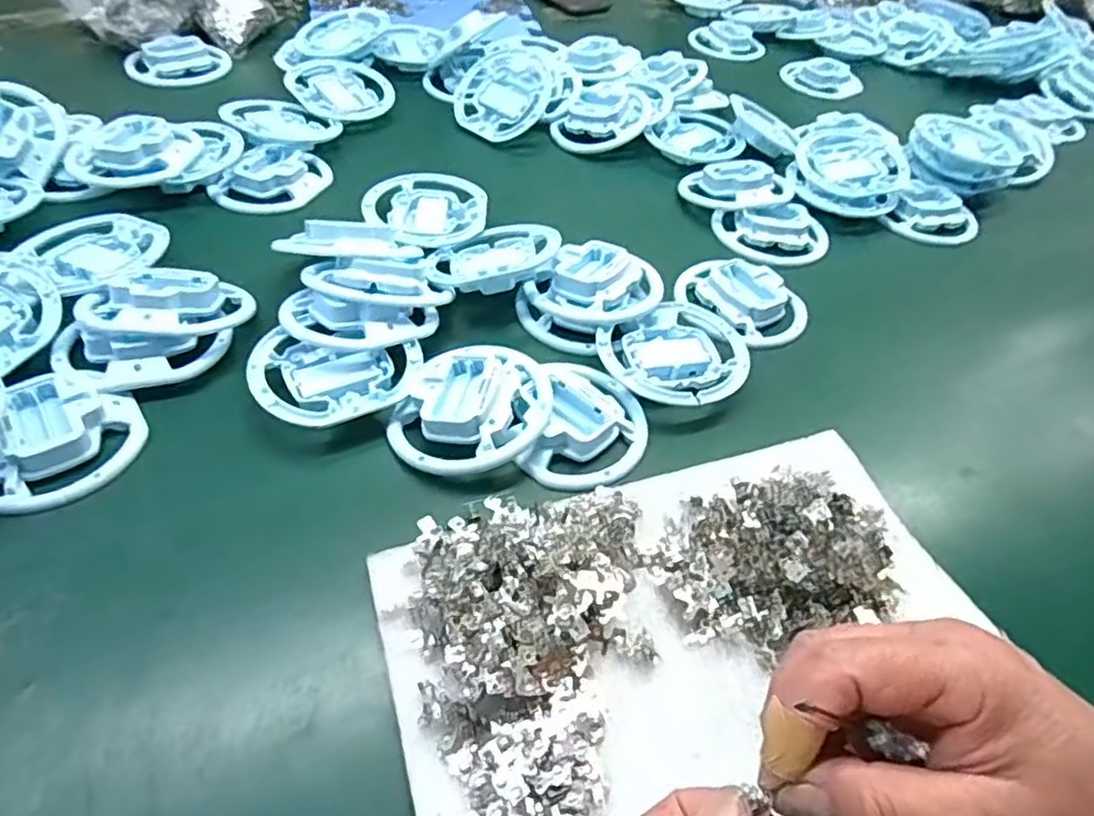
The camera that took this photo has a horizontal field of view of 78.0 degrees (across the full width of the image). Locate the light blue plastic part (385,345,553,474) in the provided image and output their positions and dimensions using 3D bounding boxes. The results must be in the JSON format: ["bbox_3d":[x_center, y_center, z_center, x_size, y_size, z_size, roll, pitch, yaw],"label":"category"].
[{"bbox_3d":[-0.045,-0.005,0.416,0.085,0.022,0.100,38,55,24],"label":"light blue plastic part"}]

